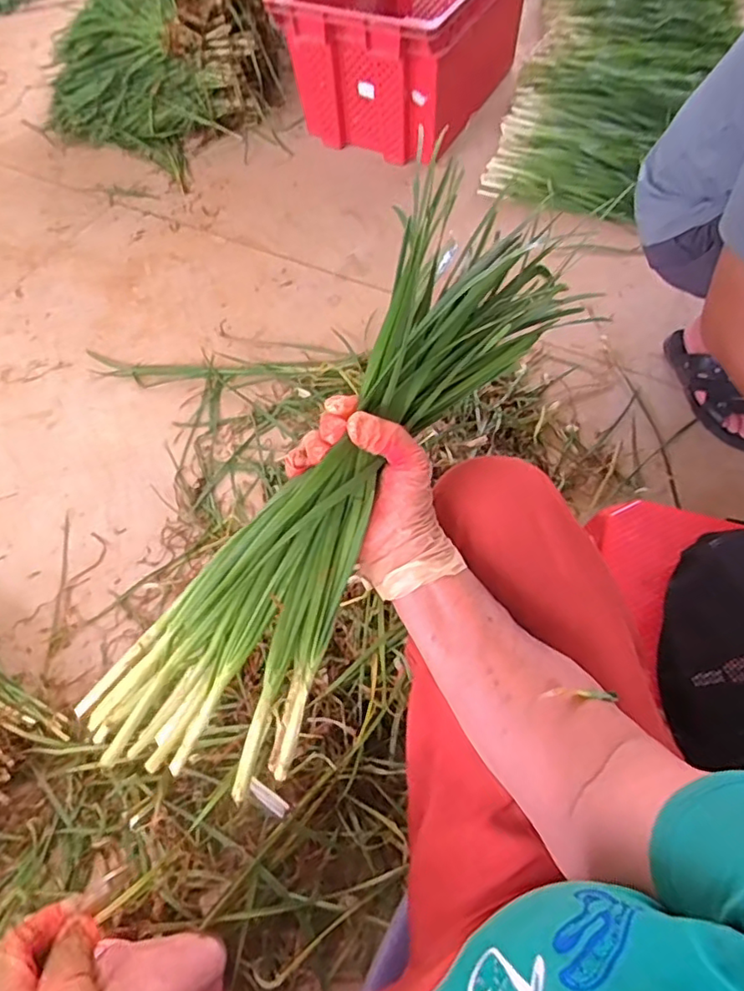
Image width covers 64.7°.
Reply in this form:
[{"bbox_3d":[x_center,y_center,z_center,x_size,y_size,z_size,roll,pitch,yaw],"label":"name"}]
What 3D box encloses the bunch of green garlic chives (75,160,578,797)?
[{"bbox_3d":[-0.016,-0.023,0.431,0.132,0.105,0.489,31,79,17],"label":"bunch of green garlic chives"}]

